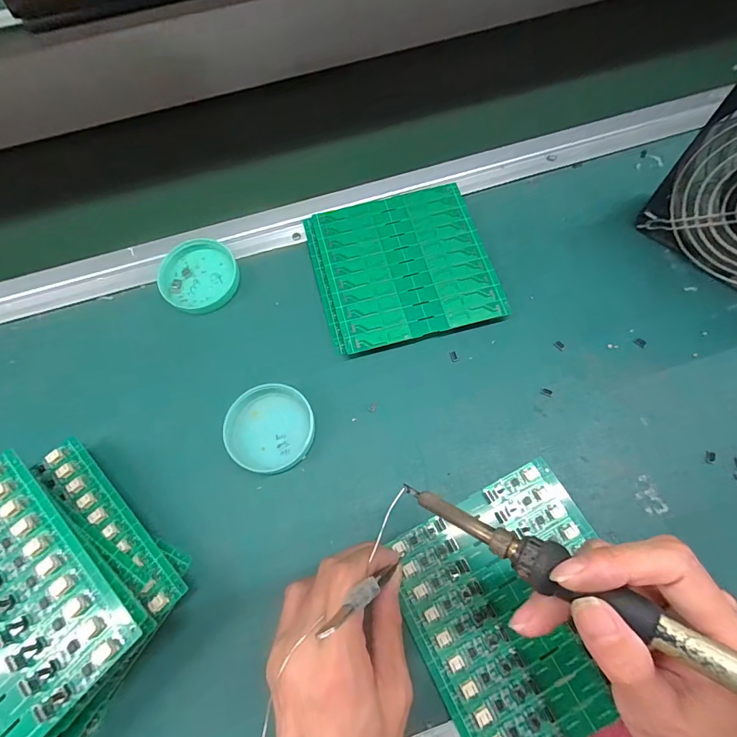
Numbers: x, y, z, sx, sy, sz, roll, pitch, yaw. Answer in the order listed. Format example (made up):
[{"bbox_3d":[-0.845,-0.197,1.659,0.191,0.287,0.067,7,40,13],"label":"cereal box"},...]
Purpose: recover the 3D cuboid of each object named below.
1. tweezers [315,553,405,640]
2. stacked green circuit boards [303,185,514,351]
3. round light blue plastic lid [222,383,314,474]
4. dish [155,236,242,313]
[{"bbox_3d":[0.004,0.113,0.219,0.011,0.116,0.007,-36,70,9],"label":"tweezers"},{"bbox_3d":[0.028,-0.088,0.356,0.142,0.015,0.138,-15,69,-4],"label":"stacked green circuit boards"},{"bbox_3d":[-0.073,0.044,0.306,0.062,0.012,0.062,-1,68,2],"label":"round light blue plastic lid"},{"bbox_3d":[-0.147,-0.079,0.358,0.063,0.015,0.063,1,77,-3],"label":"dish"}]

